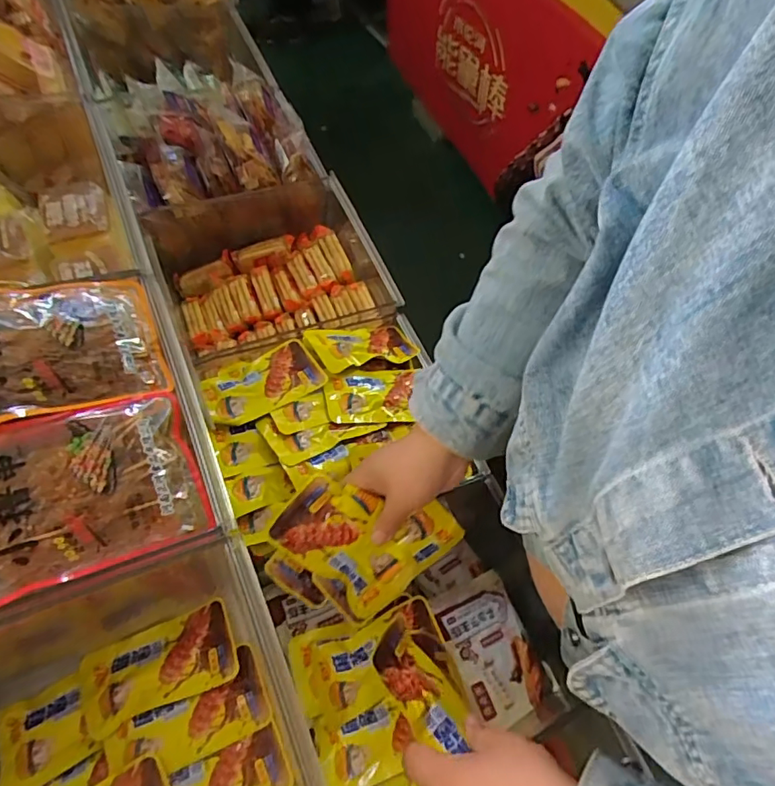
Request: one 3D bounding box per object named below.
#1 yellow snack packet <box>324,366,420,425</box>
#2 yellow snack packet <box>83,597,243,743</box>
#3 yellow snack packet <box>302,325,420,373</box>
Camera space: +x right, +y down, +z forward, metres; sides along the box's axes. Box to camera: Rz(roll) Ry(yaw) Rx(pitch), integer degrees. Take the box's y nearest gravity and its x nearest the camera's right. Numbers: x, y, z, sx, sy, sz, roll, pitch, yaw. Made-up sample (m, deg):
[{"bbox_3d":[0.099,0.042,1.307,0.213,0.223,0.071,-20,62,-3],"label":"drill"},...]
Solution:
[{"bbox_3d":[-0.013,0.003,0.625,0.124,0.013,0.069,-1,60,-26],"label":"yellow snack packet"},{"bbox_3d":[-0.209,0.246,0.472,0.134,0.008,0.069,-21,68,-9],"label":"yellow snack packet"},{"bbox_3d":[-0.028,-0.060,0.654,0.132,0.027,0.068,-10,63,-36],"label":"yellow snack packet"}]

